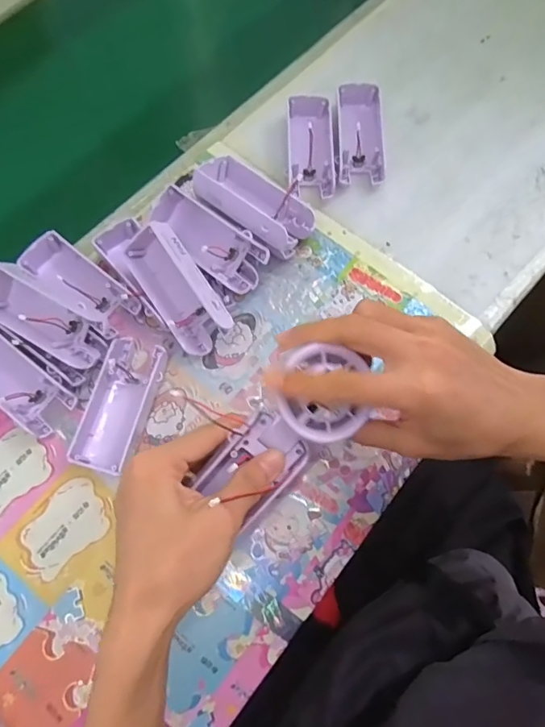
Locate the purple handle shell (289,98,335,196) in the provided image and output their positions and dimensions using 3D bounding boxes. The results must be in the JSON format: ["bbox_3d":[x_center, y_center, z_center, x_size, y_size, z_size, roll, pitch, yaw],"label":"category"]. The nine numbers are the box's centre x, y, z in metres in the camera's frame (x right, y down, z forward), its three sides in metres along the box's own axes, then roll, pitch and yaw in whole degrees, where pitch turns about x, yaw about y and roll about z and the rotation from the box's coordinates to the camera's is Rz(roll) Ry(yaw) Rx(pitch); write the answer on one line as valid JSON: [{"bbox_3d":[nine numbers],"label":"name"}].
[{"bbox_3d":[0.037,-0.210,0.467,0.041,0.026,0.105,-3,71,-1],"label":"purple handle shell"}]

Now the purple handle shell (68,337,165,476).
[{"bbox_3d":[-0.126,0.033,0.392,0.044,0.024,0.109,18,72,6],"label":"purple handle shell"}]

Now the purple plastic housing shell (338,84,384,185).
[{"bbox_3d":[0.087,-0.226,0.473,0.042,0.023,0.106,1,71,0],"label":"purple plastic housing shell"}]

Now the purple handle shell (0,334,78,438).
[{"bbox_3d":[-0.215,0.013,0.395,0.106,0.028,0.043,36,75,11],"label":"purple handle shell"}]

